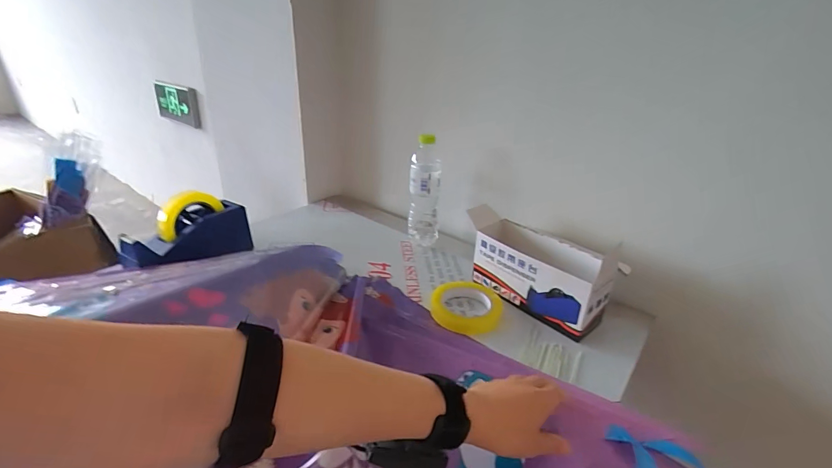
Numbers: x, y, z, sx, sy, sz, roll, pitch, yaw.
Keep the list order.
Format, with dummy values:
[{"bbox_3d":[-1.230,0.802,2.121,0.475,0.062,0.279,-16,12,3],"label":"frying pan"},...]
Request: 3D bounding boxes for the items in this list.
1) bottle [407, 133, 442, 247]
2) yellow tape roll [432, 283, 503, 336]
[{"bbox_3d":[0.017,-0.077,0.763,0.060,0.227,0.052,3,25,1],"label":"bottle"},{"bbox_3d":[0.079,0.114,0.611,0.107,0.029,0.107,2,25,-1],"label":"yellow tape roll"}]

